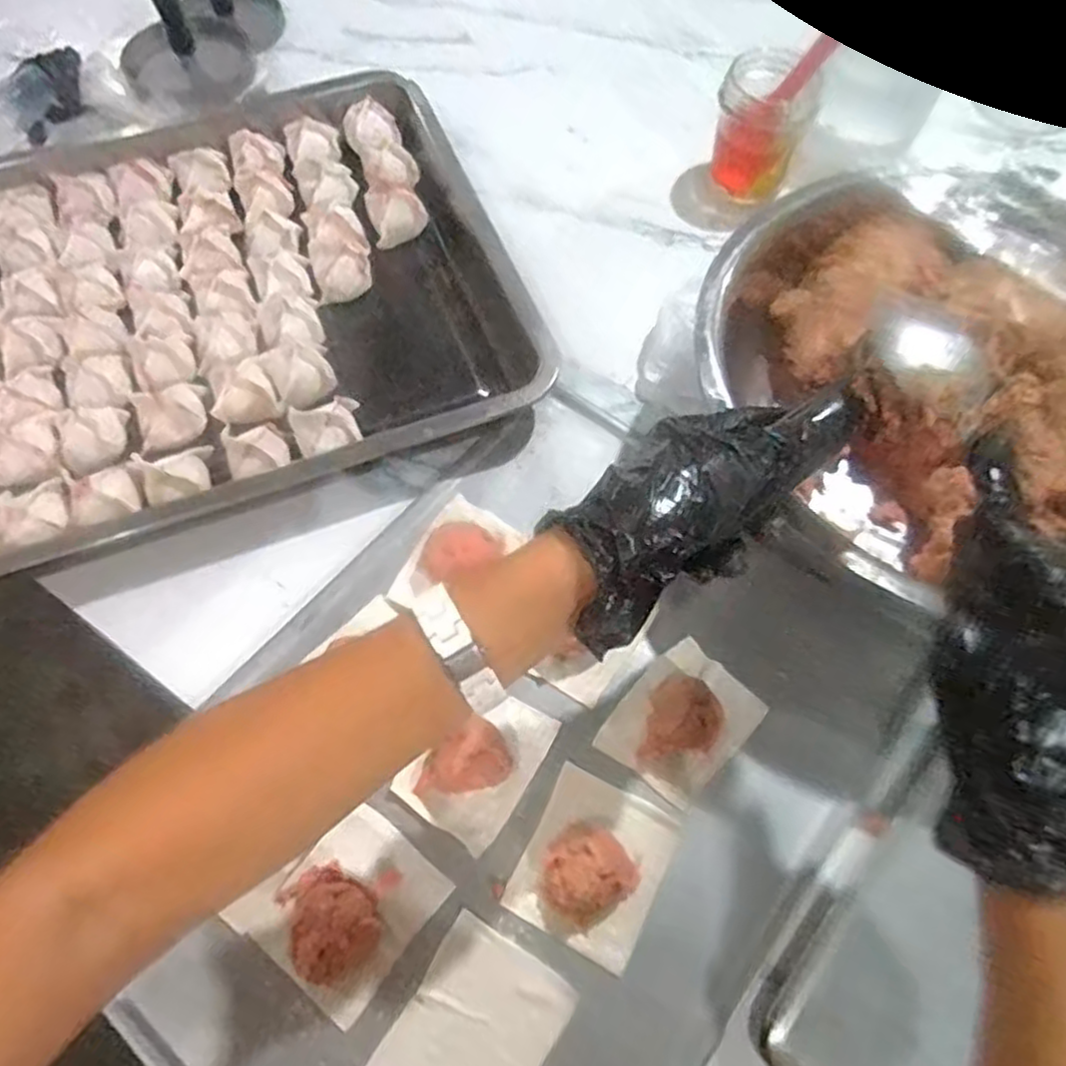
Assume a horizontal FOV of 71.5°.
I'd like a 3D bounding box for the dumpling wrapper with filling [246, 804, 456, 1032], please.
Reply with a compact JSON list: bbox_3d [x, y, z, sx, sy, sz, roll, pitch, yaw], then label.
[{"bbox_3d":[-0.096,0.196,0.386,0.071,0.030,0.084,35,69,17],"label":"dumpling wrapper with filling"}]

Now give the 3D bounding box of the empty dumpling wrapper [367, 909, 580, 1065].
[{"bbox_3d":[-0.030,0.253,0.375,0.072,0.004,0.087,29,67,15],"label":"empty dumpling wrapper"}]

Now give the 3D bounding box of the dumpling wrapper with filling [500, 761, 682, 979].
[{"bbox_3d":[0.033,0.178,0.400,0.073,0.031,0.084,25,66,13],"label":"dumpling wrapper with filling"}]

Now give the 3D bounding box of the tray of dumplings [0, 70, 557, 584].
[{"bbox_3d":[-0.315,-0.160,0.558,0.577,0.052,0.394,-20,64,-9],"label":"tray of dumplings"}]

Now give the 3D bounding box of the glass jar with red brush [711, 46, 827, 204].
[{"bbox_3d":[0.190,-0.336,0.620,0.078,0.094,0.063,20,65,11],"label":"glass jar with red brush"}]

